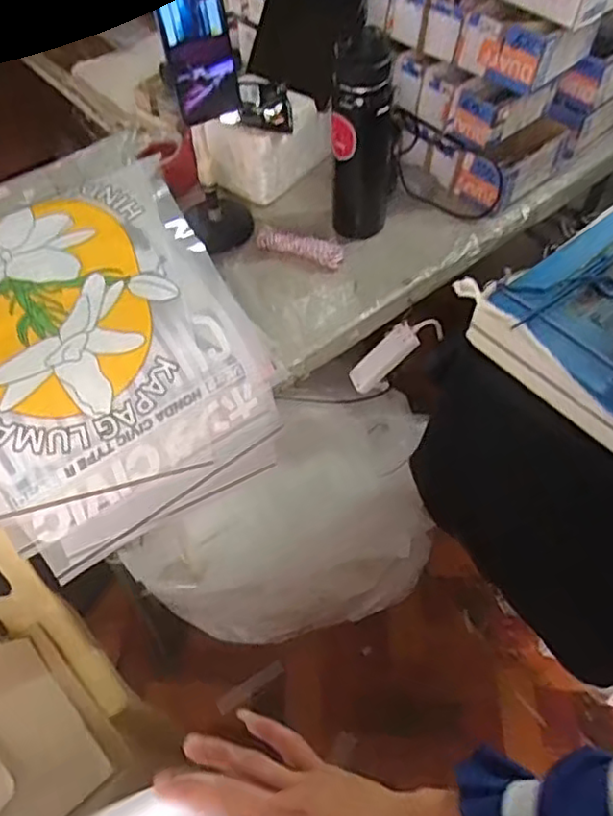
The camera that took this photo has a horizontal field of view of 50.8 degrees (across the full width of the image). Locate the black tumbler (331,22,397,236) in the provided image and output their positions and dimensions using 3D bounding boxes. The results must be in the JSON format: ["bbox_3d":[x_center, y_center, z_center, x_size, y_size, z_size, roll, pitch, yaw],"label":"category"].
[{"bbox_3d":[0.079,-0.359,0.866,0.084,0.278,0.085,0,55,1],"label":"black tumbler"}]

